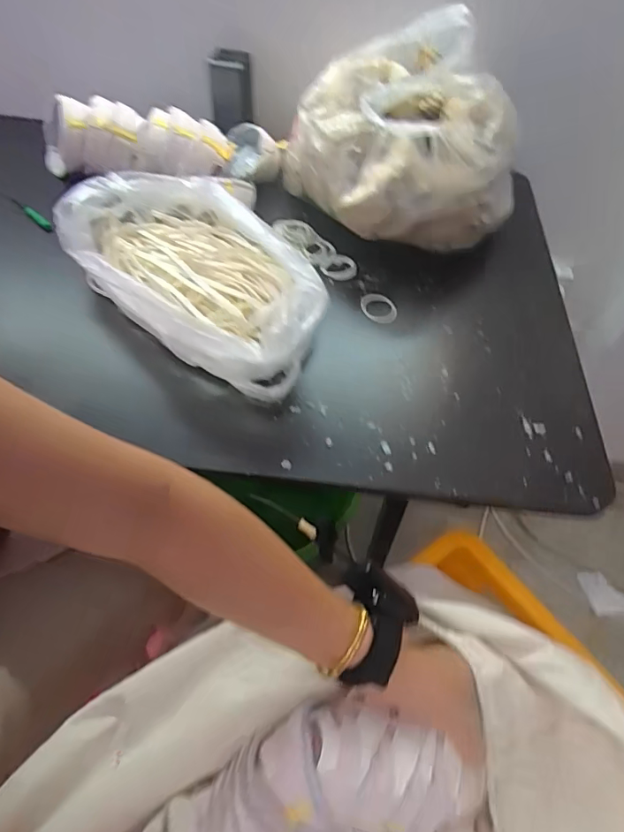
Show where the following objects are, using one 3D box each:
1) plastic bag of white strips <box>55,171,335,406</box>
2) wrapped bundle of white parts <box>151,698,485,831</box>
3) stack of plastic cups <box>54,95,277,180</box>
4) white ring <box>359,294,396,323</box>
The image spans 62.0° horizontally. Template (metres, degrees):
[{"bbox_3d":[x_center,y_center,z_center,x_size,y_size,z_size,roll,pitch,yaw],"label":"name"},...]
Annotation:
[{"bbox_3d":[-0.132,-0.172,0.590,0.360,0.076,0.183,38,60,21],"label":"plastic bag of white strips"},{"bbox_3d":[-0.015,0.312,0.403,0.274,0.068,0.107,-16,57,-17],"label":"wrapped bundle of white parts"},{"bbox_3d":[-0.218,-0.393,0.753,0.317,0.089,0.101,8,54,1],"label":"stack of plastic cups"},{"bbox_3d":[0.085,-0.138,0.663,0.048,0.013,0.042,12,54,4],"label":"white ring"}]

